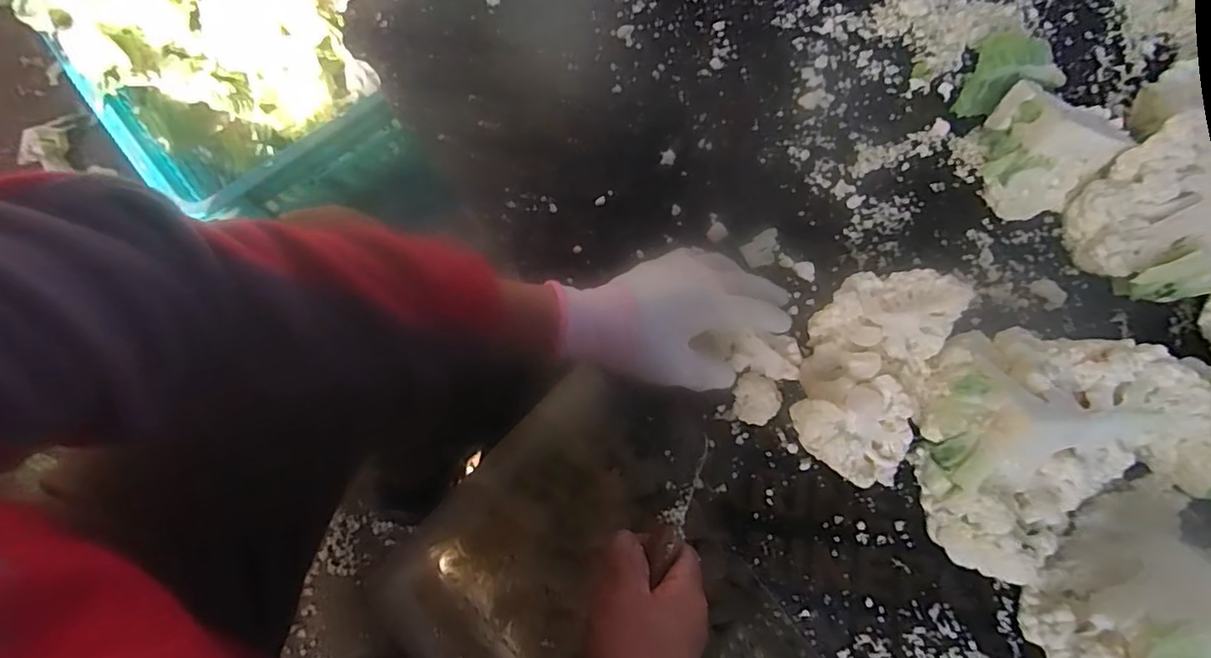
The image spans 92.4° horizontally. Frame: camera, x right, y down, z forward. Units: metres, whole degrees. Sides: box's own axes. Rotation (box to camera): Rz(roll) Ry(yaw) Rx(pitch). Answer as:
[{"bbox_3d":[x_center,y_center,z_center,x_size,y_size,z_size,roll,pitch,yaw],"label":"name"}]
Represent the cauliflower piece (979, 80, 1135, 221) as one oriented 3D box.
[{"bbox_3d":[0.331,-0.135,0.454,0.070,0.075,0.090,-39,81,-10],"label":"cauliflower piece"}]

